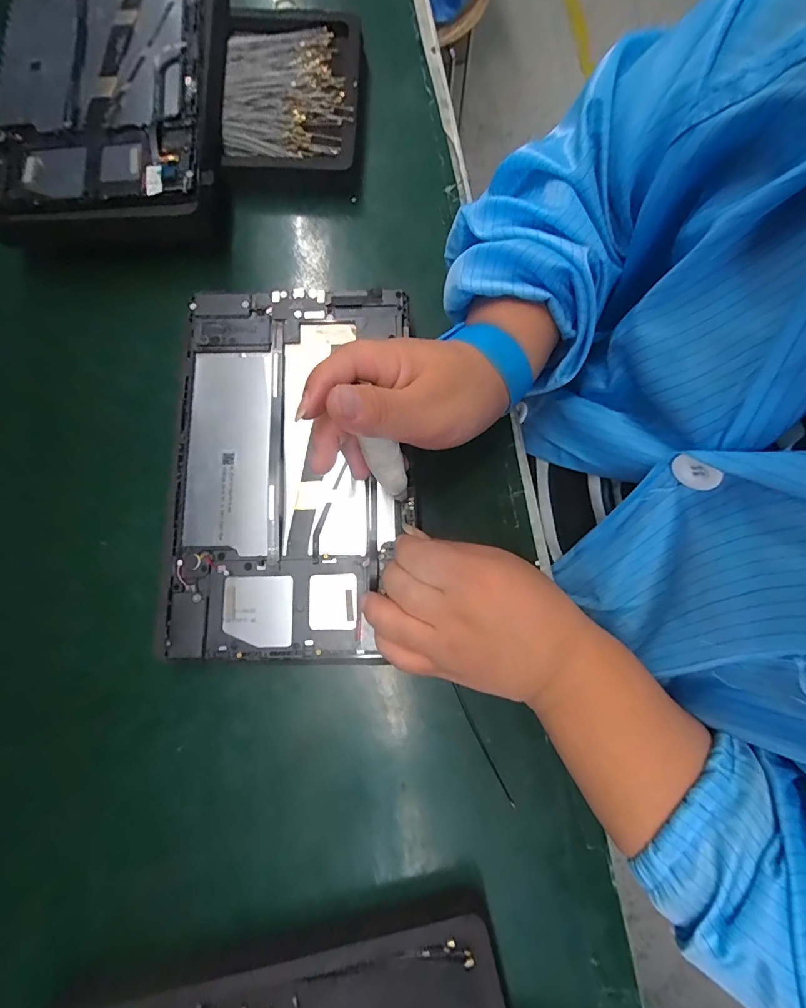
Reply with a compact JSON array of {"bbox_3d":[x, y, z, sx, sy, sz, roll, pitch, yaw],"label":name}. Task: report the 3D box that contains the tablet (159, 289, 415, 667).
[{"bbox_3d":[-0.075,-0.025,0.274,0.149,0.011,0.240,-2,79,0],"label":"tablet"}]

